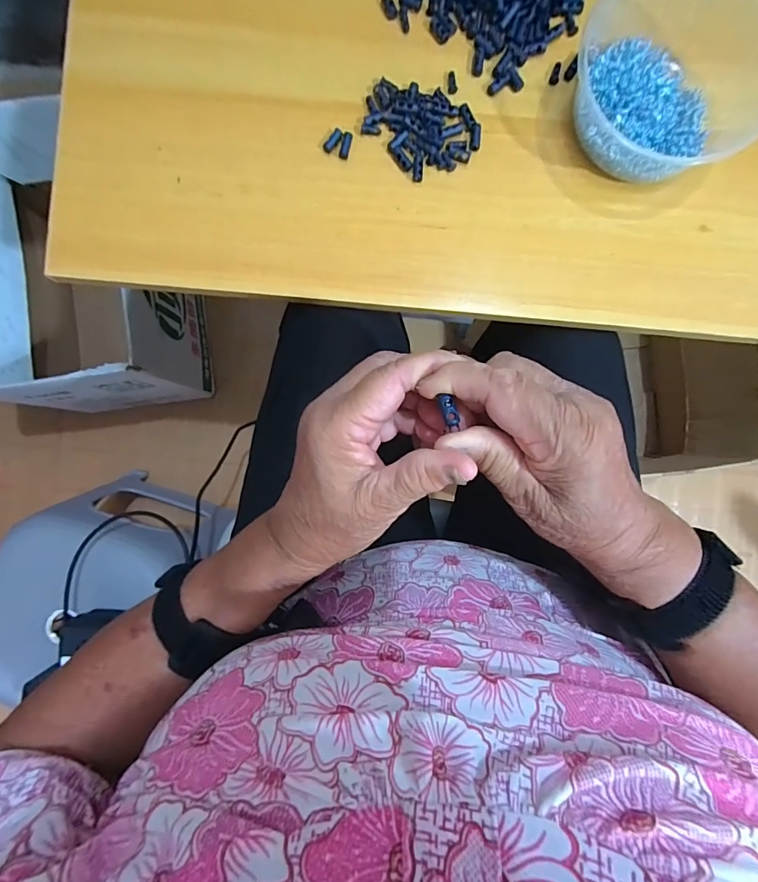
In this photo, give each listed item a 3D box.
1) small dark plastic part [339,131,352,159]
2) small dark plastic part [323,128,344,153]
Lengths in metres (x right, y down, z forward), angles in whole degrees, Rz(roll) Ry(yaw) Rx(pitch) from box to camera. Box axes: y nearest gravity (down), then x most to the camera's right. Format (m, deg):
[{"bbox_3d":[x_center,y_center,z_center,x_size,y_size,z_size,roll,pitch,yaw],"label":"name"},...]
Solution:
[{"bbox_3d":[-0.027,-0.241,0.341,0.007,0.005,0.020,18,90,1],"label":"small dark plastic part"},{"bbox_3d":[-0.037,-0.245,0.341,0.009,0.005,0.020,39,90,0],"label":"small dark plastic part"}]

